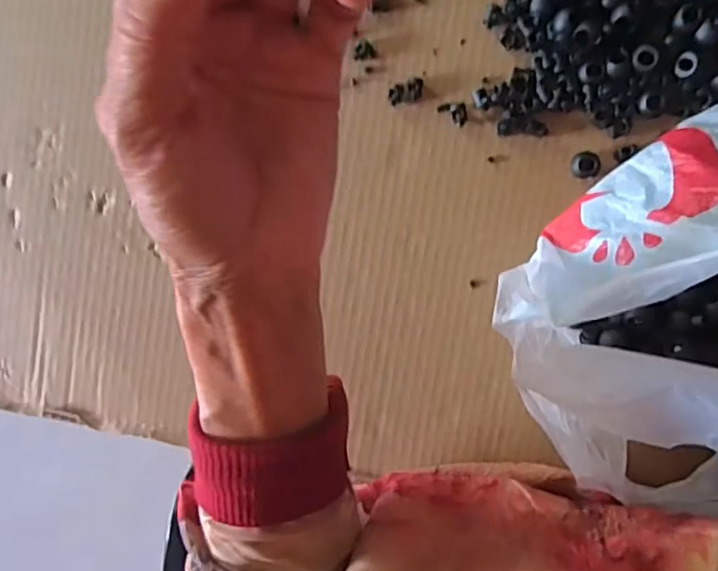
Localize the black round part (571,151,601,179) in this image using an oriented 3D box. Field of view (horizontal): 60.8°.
[{"bbox_3d":[0.127,-0.068,0.342,0.015,0.010,0.015,1,97,7],"label":"black round part"}]

